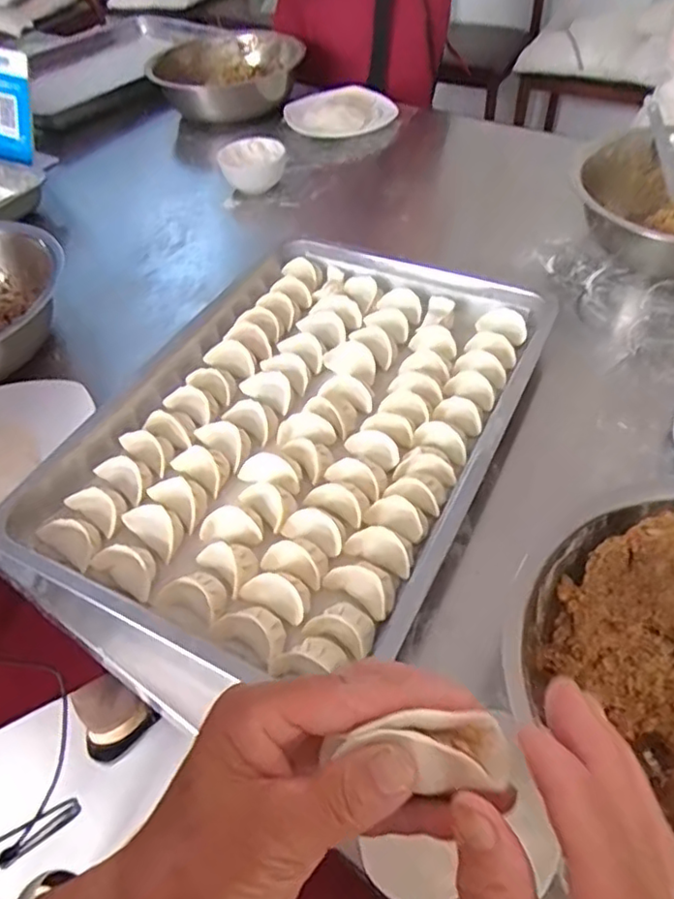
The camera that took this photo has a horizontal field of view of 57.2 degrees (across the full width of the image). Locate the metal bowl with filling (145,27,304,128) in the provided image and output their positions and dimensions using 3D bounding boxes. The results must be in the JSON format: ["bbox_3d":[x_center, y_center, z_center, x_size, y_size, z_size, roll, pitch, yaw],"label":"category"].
[{"bbox_3d":[-0.193,-0.688,1.149,0.246,0.105,0.230,-2,50,2],"label":"metal bowl with filling"}]

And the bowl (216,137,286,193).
[{"bbox_3d":[-0.129,-0.438,0.961,0.098,0.058,0.078,-7,50,-2],"label":"bowl"}]

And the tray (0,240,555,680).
[{"bbox_3d":[-0.027,-0.037,0.596,0.360,0.053,0.485,19,54,19],"label":"tray"}]

